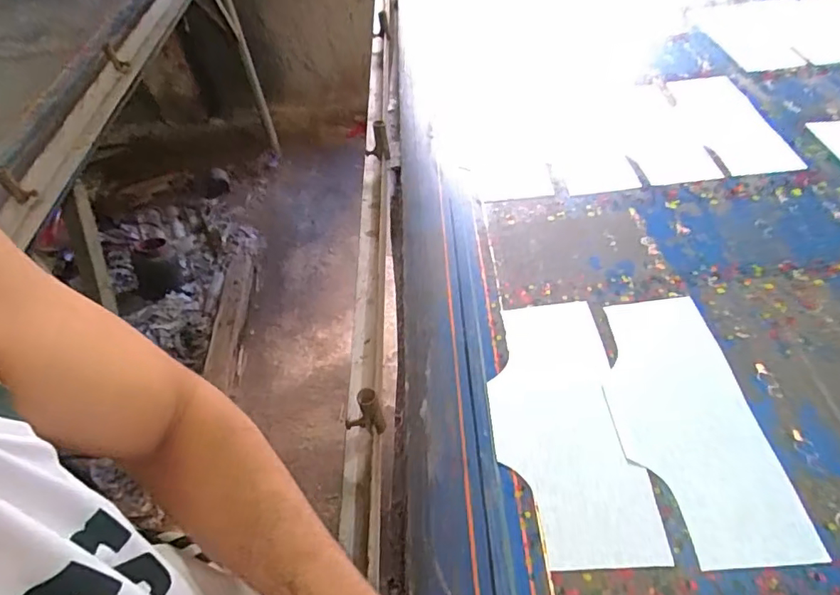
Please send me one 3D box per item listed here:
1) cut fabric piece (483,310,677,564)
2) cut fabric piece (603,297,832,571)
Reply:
[{"bbox_3d":[0.142,0.118,0.536,0.132,0.008,0.289,-4,47,2],"label":"cut fabric piece"},{"bbox_3d":[0.266,0.113,0.527,0.137,0.005,0.289,-4,47,2],"label":"cut fabric piece"}]

